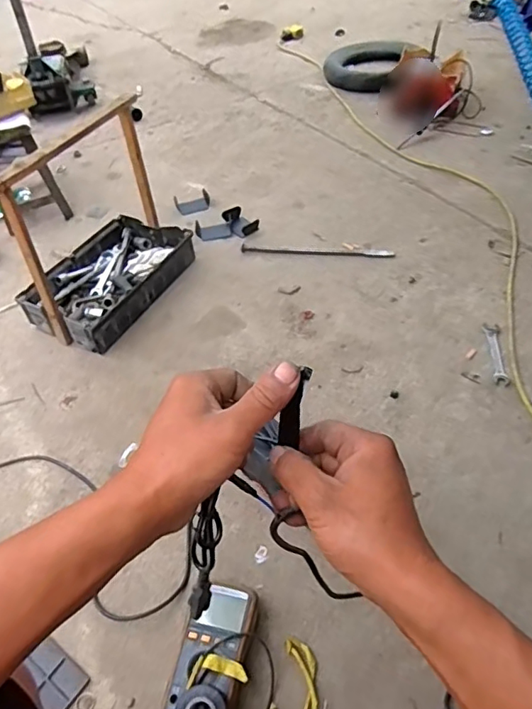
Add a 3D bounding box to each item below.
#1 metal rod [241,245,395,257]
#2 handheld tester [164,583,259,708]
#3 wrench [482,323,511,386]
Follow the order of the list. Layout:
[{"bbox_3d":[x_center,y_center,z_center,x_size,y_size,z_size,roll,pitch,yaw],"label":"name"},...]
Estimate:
[{"bbox_3d":[0.113,-0.230,1.181,0.335,0.008,0.024,4,52,7],"label":"metal rod"},{"bbox_3d":[-0.064,0.382,0.663,0.081,0.050,0.171,10,49,16],"label":"handheld tester"},{"bbox_3d":[0.424,-0.003,0.967,0.029,0.004,0.140,3,52,6],"label":"wrench"}]

